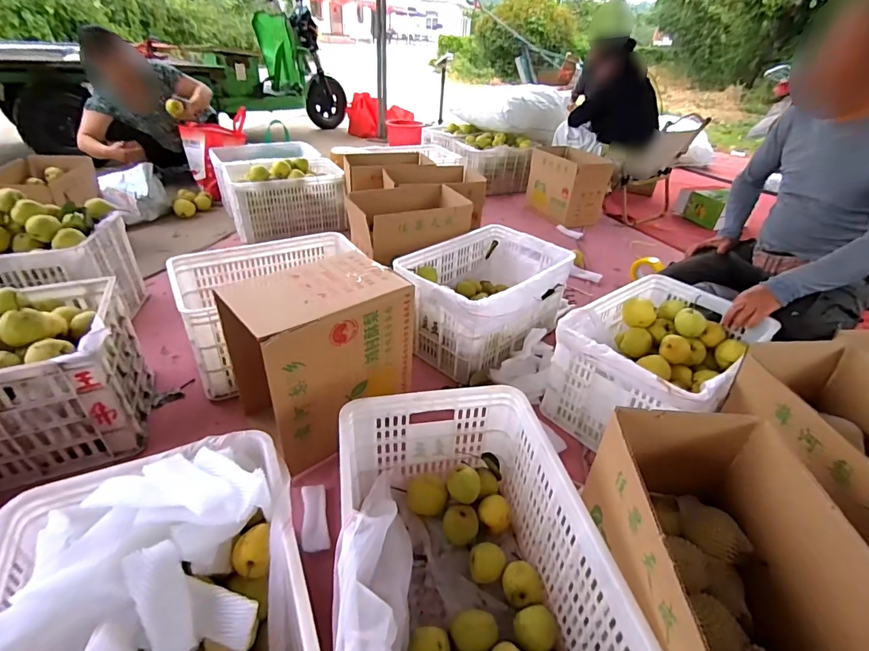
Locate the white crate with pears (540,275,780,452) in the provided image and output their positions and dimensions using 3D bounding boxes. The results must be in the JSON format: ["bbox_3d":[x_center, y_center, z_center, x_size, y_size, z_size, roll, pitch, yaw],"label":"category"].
[{"bbox_3d":[0.577,0.105,1.166,0.365,0.281,0.513,31,42,34],"label":"white crate with pears"}]

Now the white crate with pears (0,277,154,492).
[{"bbox_3d":[-0.966,0.127,0.968,0.496,0.342,0.344,-14,38,-25],"label":"white crate with pears"}]

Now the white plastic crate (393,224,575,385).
[{"bbox_3d":[0.154,-0.105,1.435,0.408,0.264,0.530,27,40,30],"label":"white plastic crate"}]

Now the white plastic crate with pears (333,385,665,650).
[{"bbox_3d":[0.056,0.388,0.709,0.400,0.283,0.530,-2,34,-9],"label":"white plastic crate with pears"}]

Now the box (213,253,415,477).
[{"bbox_3d":[-0.274,0.057,1.039,0.357,0.352,0.274,-26,44,-37],"label":"box"}]

